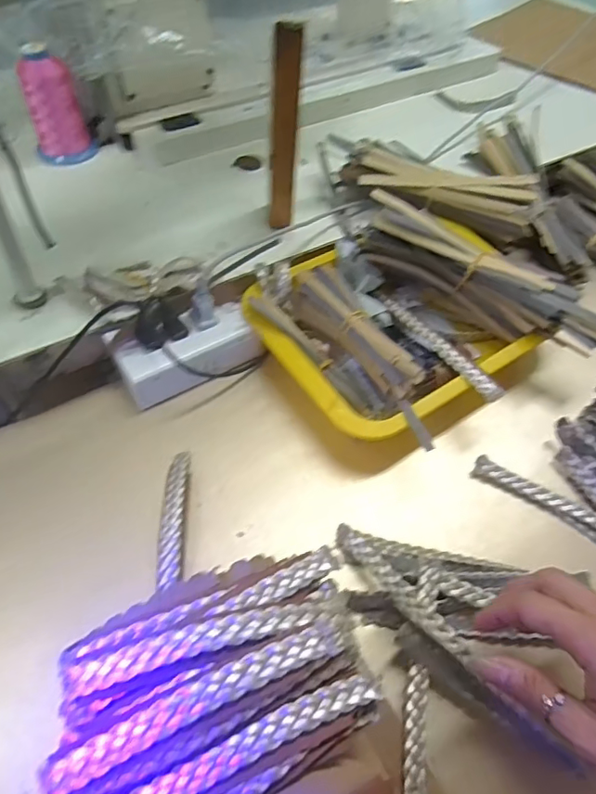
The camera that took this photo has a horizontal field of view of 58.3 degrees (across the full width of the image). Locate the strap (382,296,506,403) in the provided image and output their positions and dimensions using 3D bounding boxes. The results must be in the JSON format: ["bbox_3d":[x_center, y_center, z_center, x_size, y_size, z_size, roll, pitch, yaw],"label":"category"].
[{"bbox_3d":[0.125,-0.047,0.475,0.018,0.008,0.149,-31,51,-8],"label":"strap"}]

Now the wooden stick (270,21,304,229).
[{"bbox_3d":[-0.012,-0.226,0.474,0.025,0.182,0.011,6,55,1],"label":"wooden stick"}]

